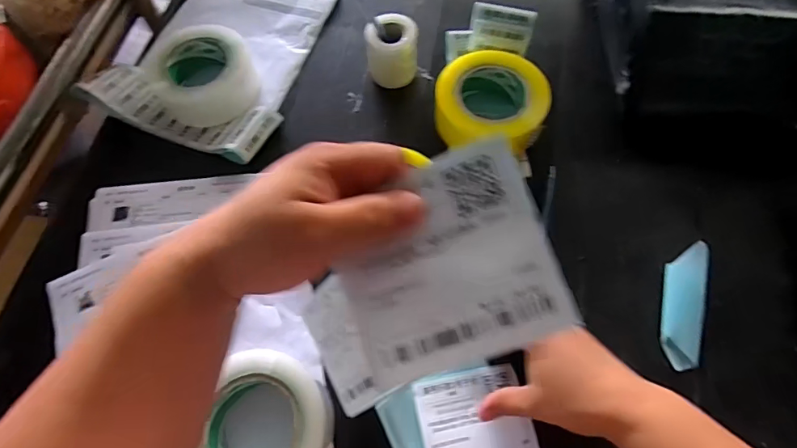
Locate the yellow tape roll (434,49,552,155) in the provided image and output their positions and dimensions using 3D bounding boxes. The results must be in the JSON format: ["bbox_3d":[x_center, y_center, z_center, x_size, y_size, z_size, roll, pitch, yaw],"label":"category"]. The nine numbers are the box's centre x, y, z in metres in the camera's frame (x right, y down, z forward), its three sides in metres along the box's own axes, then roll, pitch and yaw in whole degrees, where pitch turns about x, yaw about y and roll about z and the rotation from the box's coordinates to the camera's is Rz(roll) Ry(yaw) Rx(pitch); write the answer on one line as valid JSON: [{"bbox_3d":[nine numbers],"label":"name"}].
[{"bbox_3d":[0.107,-0.132,0.525,0.127,0.064,0.132,0,66,0],"label":"yellow tape roll"}]

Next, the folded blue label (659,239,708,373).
[{"bbox_3d":[0.287,0.080,0.459,0.040,0.008,0.127,9,70,14],"label":"folded blue label"}]

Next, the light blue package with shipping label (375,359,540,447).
[{"bbox_3d":[0.057,0.185,0.407,0.124,0.017,0.109,-16,65,-9],"label":"light blue package with shipping label"}]

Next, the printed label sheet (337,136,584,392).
[{"bbox_3d":[0.023,0.021,0.233,0.105,0.006,0.099,-22,79,10],"label":"printed label sheet"}]

